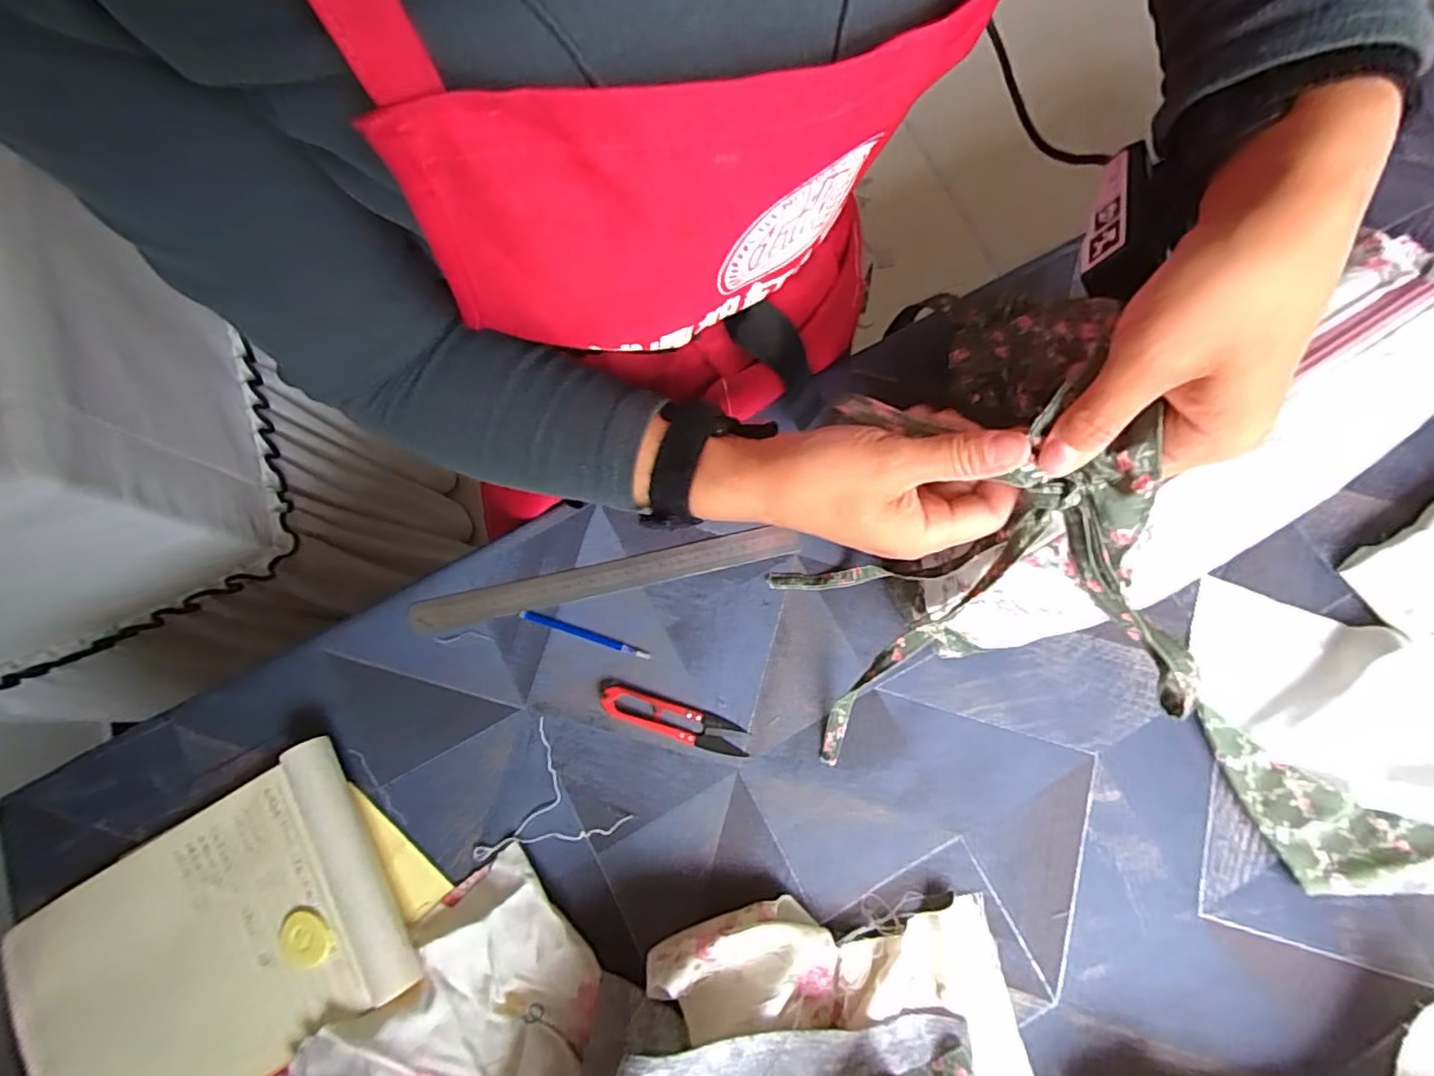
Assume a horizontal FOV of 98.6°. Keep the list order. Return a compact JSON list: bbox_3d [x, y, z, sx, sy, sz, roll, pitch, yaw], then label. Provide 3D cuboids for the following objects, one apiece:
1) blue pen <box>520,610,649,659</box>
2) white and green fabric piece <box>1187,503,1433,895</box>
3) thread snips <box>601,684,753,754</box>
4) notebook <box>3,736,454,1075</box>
[{"bbox_3d":[-0.108,0.078,0.501,0.111,0.004,0.007,18,79,5],"label":"blue pen"},{"bbox_3d":[0.565,0.101,0.451,0.387,0.056,0.268,-15,77,-2],"label":"white and green fabric piece"},{"bbox_3d":[-0.034,0.143,0.481,0.116,0.006,0.026,17,78,5],"label":"thread snips"},{"bbox_3d":[-0.355,0.291,0.442,0.278,0.031,0.183,-31,78,-5],"label":"notebook"}]

